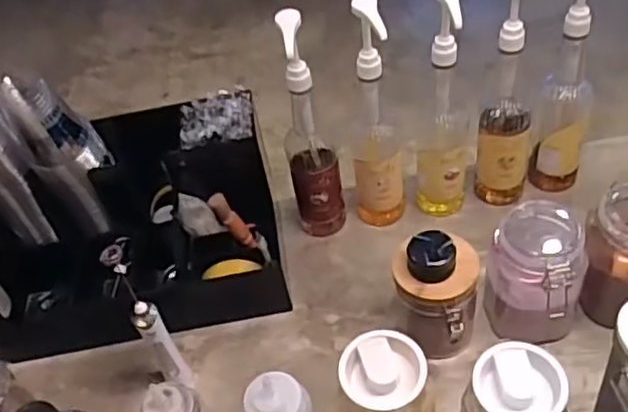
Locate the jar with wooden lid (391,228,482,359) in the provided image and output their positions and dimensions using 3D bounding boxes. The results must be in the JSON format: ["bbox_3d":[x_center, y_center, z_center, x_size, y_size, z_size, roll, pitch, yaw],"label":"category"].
[{"bbox_3d":[0.146,0.106,0.798,0.097,0.166,0.093,-4,43,4],"label":"jar with wooden lid"}]

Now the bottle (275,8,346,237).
[{"bbox_3d":[-0.003,-0.091,0.888,0.069,0.365,0.085,-8,43,-1],"label":"bottle"}]

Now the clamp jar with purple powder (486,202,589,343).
[{"bbox_3d":[0.271,0.090,0.810,0.105,0.189,0.101,-4,43,4],"label":"clamp jar with purple powder"}]

